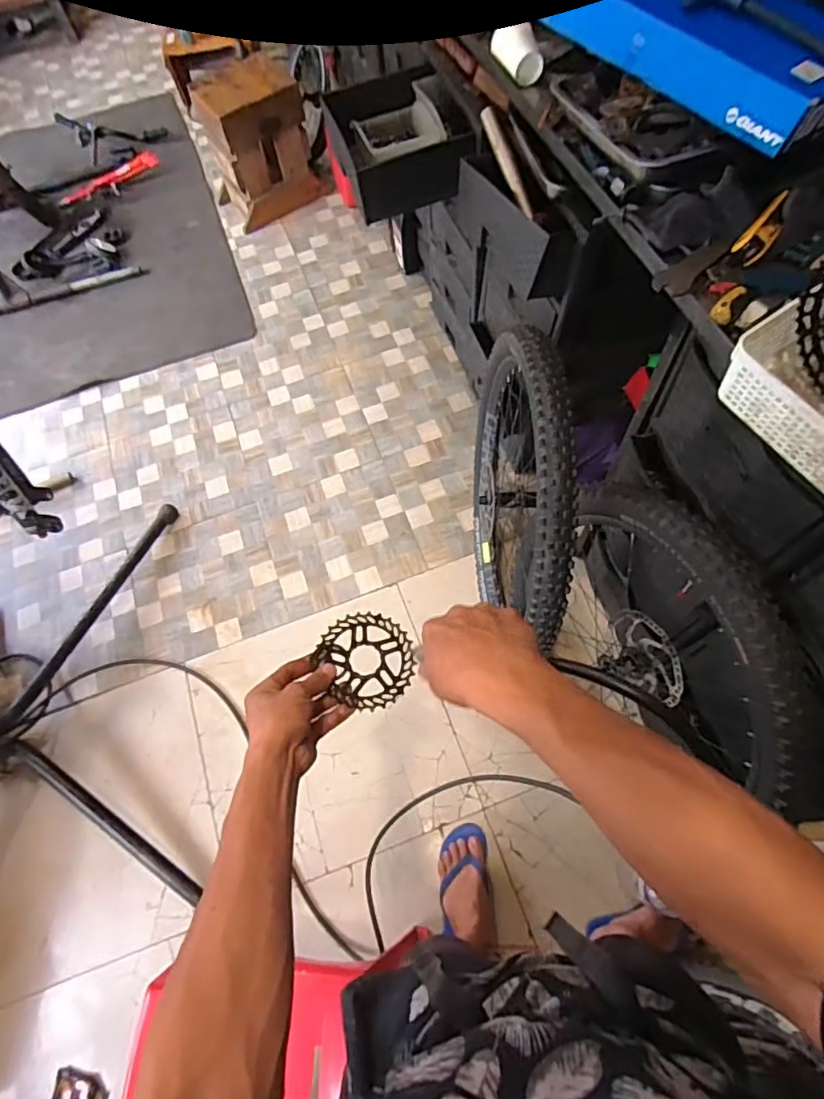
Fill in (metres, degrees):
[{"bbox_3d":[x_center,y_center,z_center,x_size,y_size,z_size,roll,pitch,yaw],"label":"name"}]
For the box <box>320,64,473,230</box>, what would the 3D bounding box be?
[{"bbox_3d":[-0.031,-0.923,1.284,0.289,0.125,0.329,-19,66,-4],"label":"box"}]

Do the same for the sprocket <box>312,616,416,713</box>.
[{"bbox_3d":[-0.051,0.120,0.626,0.105,0.012,0.102,0,67,1],"label":"sprocket"}]

